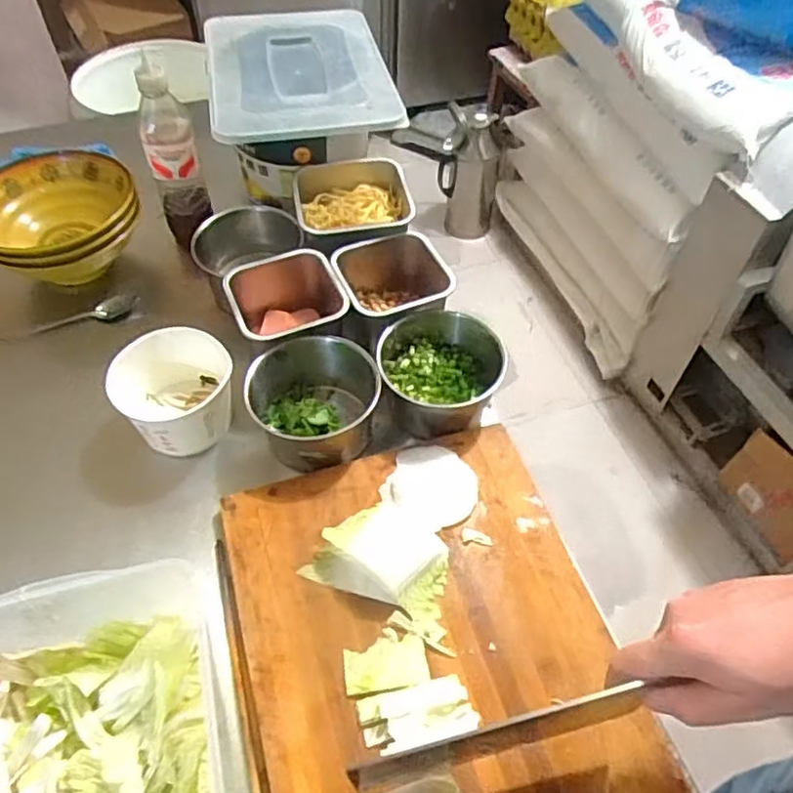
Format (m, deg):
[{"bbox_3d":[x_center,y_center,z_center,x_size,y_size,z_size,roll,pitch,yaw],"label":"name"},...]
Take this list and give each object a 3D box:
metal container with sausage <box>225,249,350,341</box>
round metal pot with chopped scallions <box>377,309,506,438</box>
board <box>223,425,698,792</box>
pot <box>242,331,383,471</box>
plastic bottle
[{"bbox_3d":[-0.120,-0.088,0.736,0.125,0.092,0.124,-10,53,-9],"label":"metal container with sausage"},{"bbox_3d":[0.050,-0.023,0.697,0.138,0.075,0.131,2,53,0],"label":"round metal pot with chopped scallions"},{"bbox_3d":[0.029,0.213,0.545,0.301,0.016,0.396,-13,54,-11],"label":"board"},{"bbox_3d":[-0.092,-0.003,0.686,0.128,0.084,0.151,-25,57,-19],"label":"pot"},{"bbox_3d":[-0.275,-0.292,0.805,0.062,0.230,0.066,-12,54,-10],"label":"plastic bottle"}]

